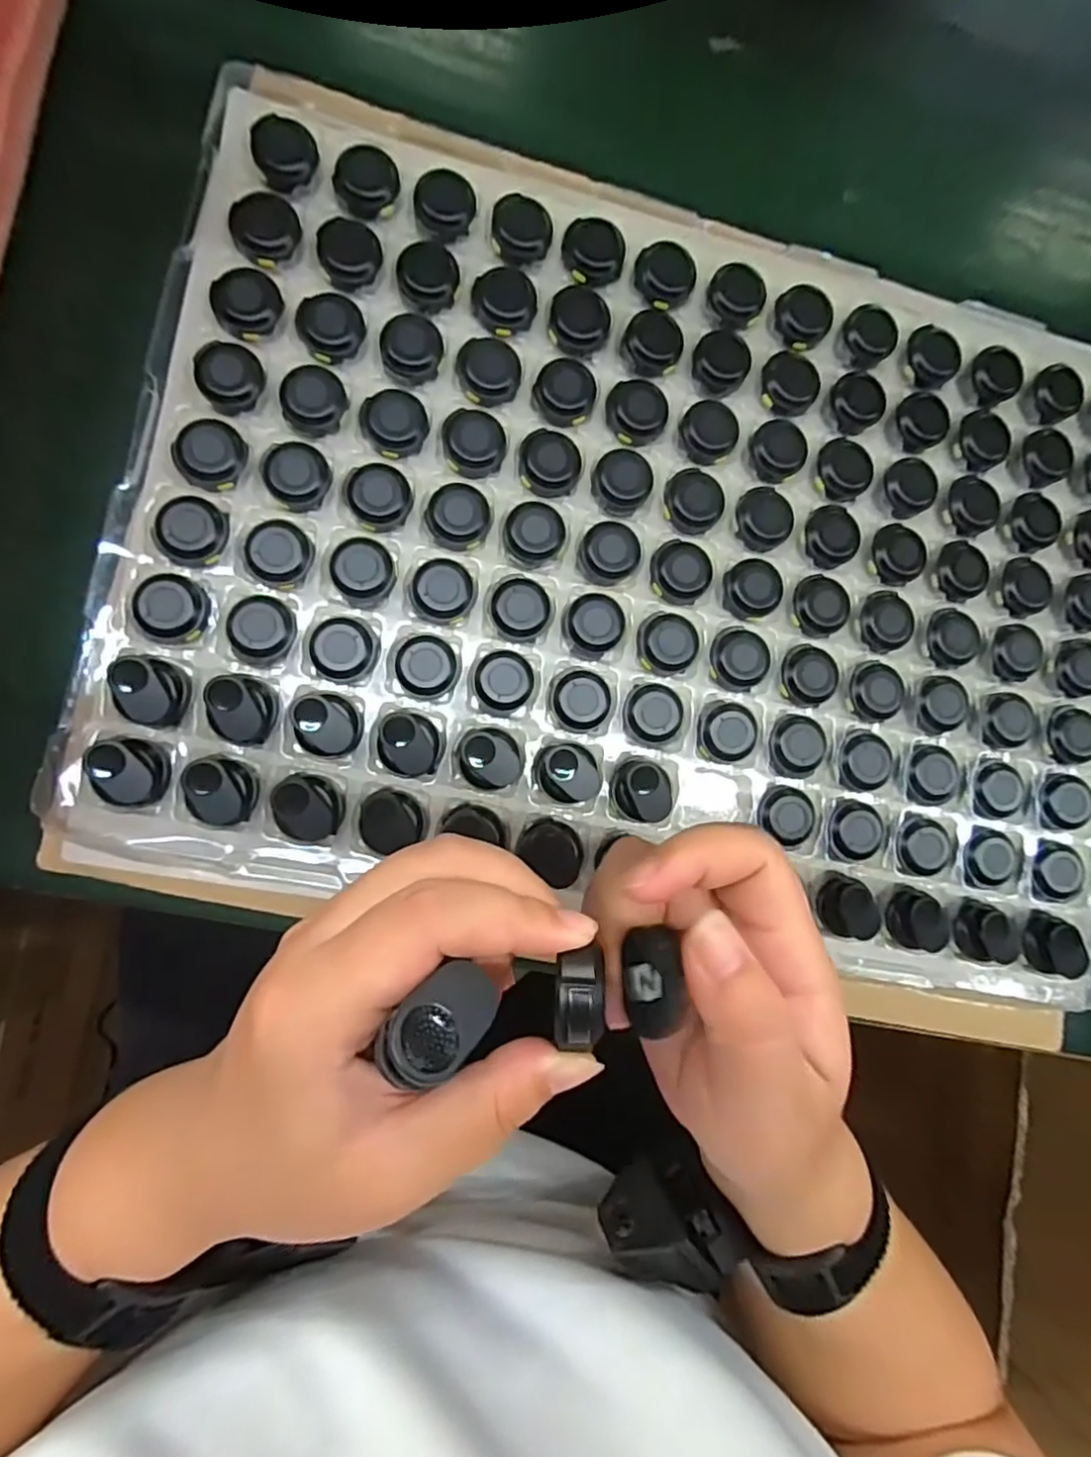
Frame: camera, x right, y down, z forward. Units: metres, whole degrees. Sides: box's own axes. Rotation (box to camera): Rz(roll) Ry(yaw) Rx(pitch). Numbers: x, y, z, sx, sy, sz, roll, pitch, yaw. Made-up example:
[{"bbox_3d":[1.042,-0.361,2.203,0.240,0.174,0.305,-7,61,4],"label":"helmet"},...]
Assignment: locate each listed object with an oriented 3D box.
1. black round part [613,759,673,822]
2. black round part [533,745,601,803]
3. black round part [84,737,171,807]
[{"bbox_3d":[0.046,0.030,0.299,0.029,0.012,0.027,0,88,-8],"label":"black round part"},{"bbox_3d":[0.011,0.021,0.292,0.029,0.017,0.026,-5,88,-8],"label":"black round part"},{"bbox_3d":[-0.175,0.018,0.267,0.025,0.019,0.028,1,88,-8],"label":"black round part"}]

